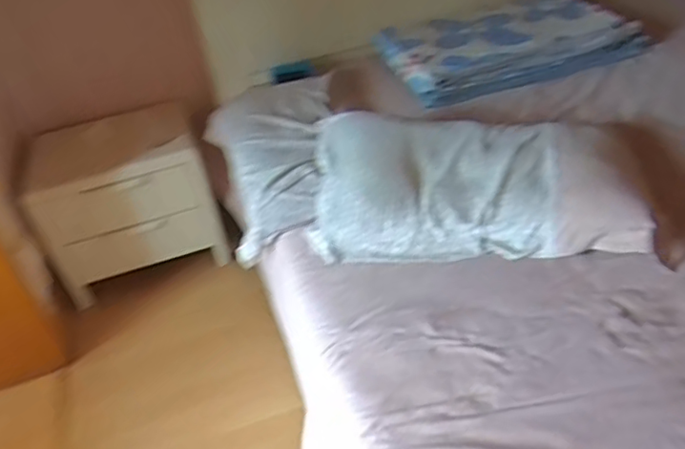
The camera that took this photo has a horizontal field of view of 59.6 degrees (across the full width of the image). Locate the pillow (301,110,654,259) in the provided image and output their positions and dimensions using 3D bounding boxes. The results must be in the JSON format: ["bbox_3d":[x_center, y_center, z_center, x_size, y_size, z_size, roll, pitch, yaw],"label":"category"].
[{"bbox_3d":[0.276,-0.101,1.291,0.696,0.134,0.378,-2,37,9],"label":"pillow"}]

